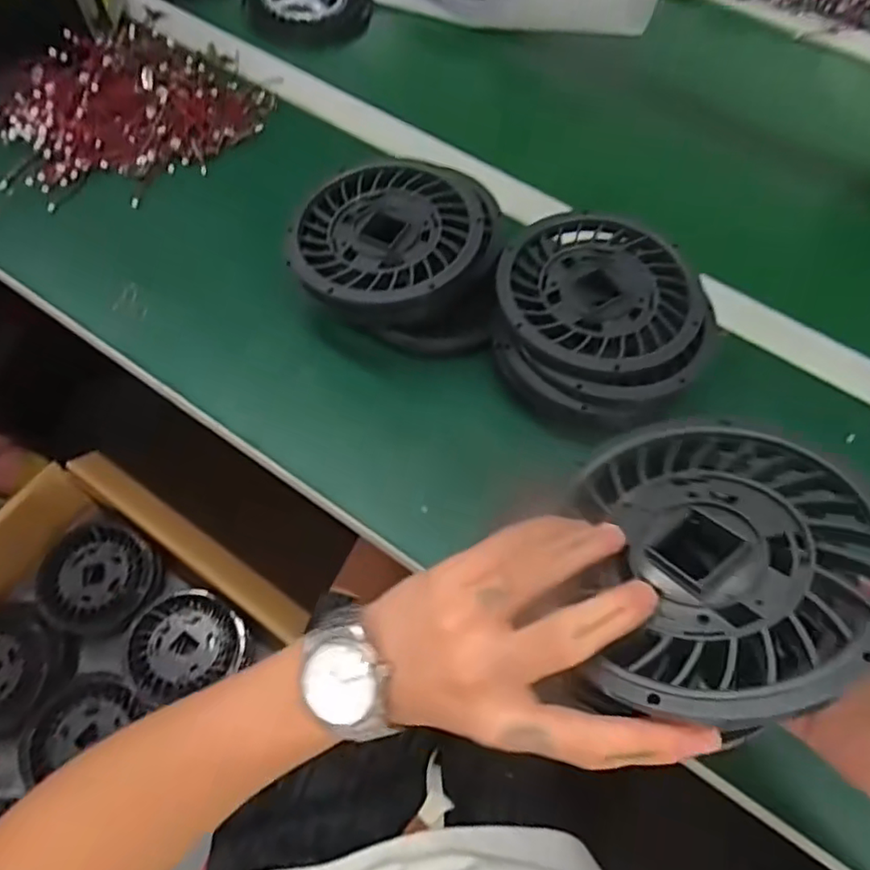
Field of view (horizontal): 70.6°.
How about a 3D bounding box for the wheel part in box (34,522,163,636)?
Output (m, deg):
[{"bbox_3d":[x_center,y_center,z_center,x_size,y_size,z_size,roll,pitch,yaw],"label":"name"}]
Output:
[{"bbox_3d":[-0.419,0.177,0.759,0.138,0.041,0.128,1,62,-2],"label":"wheel part in box"}]

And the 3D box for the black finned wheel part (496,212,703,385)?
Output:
[{"bbox_3d":[0.107,-0.095,0.413,0.129,0.017,0.133,0,62,0],"label":"black finned wheel part"}]

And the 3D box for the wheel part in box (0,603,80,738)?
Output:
[{"bbox_3d":[-0.501,0.281,0.719,0.120,0.063,0.140,34,65,15],"label":"wheel part in box"}]

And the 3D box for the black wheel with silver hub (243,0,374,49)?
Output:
[{"bbox_3d":[-0.143,-0.483,0.687,0.133,0.031,0.120,-11,63,-9],"label":"black wheel with silver hub"}]

